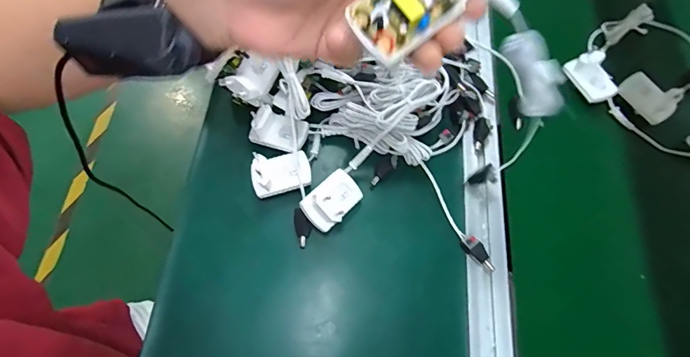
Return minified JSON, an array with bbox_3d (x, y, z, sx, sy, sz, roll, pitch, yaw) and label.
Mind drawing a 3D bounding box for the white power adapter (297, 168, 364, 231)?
[{"bbox_3d":[-0.010,0.021,0.394,0.060,0.039,0.040,-45,97,-20],"label":"white power adapter"}]

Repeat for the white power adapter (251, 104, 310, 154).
[{"bbox_3d":[-0.070,-0.052,0.431,0.058,0.030,0.043,21,63,8],"label":"white power adapter"}]

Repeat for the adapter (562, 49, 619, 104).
[{"bbox_3d":[0.296,-0.122,0.475,0.042,0.034,0.060,-29,67,-17],"label":"adapter"}]

